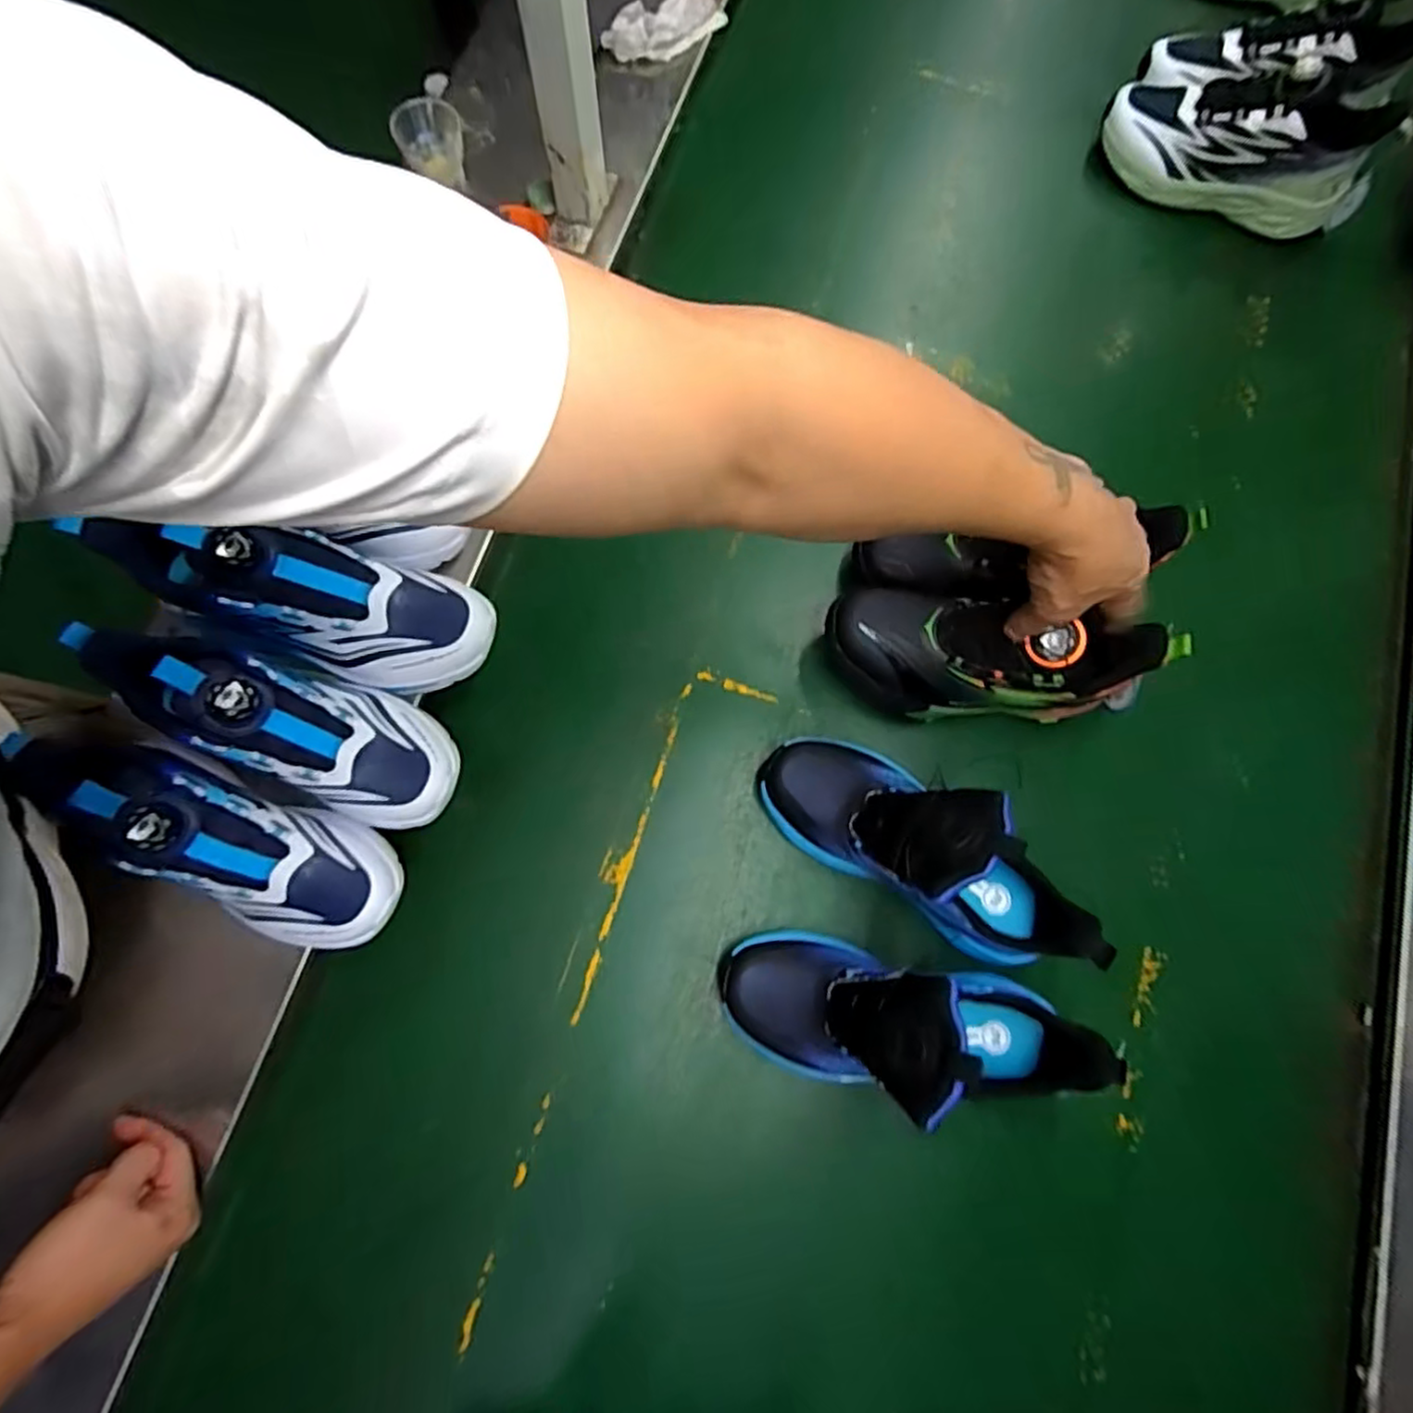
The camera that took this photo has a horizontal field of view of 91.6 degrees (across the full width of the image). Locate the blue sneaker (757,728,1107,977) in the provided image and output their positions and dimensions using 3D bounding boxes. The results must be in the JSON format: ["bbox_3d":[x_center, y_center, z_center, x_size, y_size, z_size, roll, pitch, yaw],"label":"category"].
[{"bbox_3d":[0.154,0.103,0.500,0.247,0.153,0.097,40,78,7],"label":"blue sneaker"}]

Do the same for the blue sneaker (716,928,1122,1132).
[{"bbox_3d":[0.134,0.228,0.468,0.248,0.152,0.096,14,77,1],"label":"blue sneaker"}]

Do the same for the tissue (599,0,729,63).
[{"bbox_3d":[-0.042,-0.718,0.729,0.137,0.032,0.049,-22,78,-7],"label":"tissue"}]

